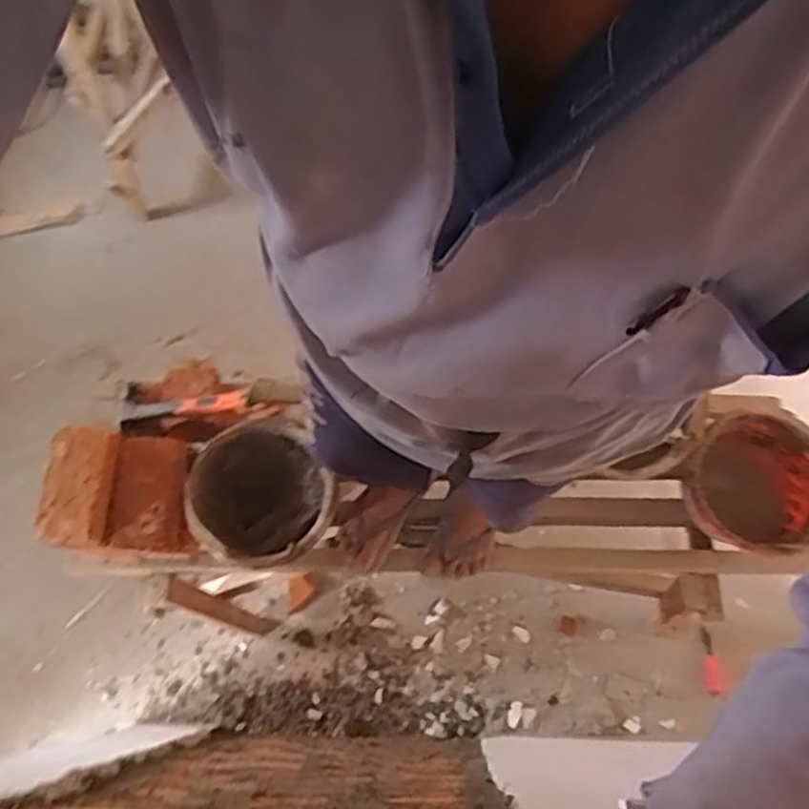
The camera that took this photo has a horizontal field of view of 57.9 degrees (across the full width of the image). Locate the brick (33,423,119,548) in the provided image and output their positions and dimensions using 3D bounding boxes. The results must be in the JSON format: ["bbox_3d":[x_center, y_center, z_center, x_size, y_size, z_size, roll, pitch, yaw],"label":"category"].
[{"bbox_3d":[-0.546,0.136,1.231,0.107,0.057,0.201,5,71,4],"label":"brick"}]

